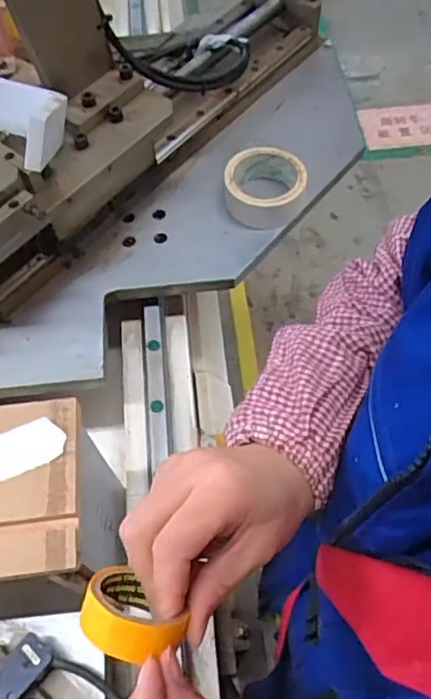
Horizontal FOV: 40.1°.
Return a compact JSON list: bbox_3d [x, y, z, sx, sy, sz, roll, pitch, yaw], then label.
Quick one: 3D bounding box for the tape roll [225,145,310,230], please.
[{"bbox_3d":[0.062,-0.202,0.741,0.097,0.059,0.096,-1,59,2],"label":"tape roll"}]

